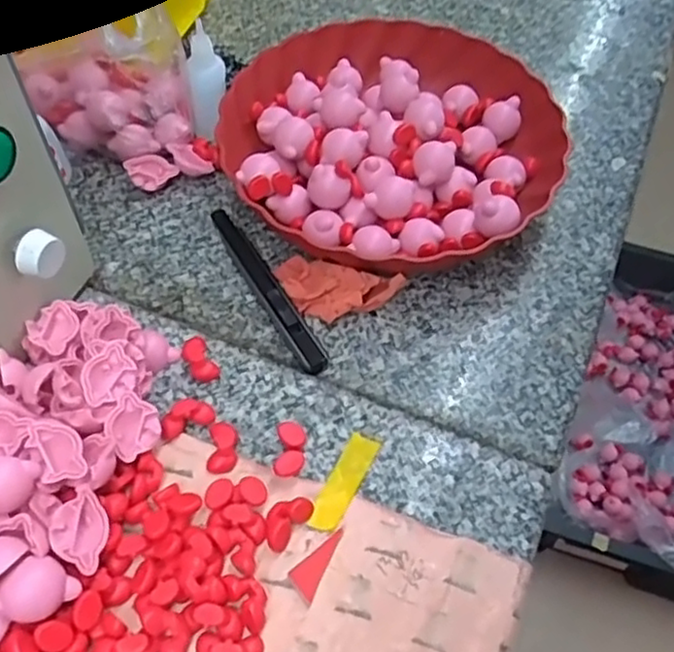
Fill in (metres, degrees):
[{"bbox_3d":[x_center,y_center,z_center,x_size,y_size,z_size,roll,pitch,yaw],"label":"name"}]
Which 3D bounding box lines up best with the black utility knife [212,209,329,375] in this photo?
[{"bbox_3d":[-0.047,-0.029,0.464,0.020,0.014,0.150,-24,61,-17],"label":"black utility knife"}]

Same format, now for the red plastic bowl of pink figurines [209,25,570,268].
[{"bbox_3d":[0.039,-0.134,0.511,0.236,0.055,0.229,1,57,-1],"label":"red plastic bowl of pink figurines"}]

